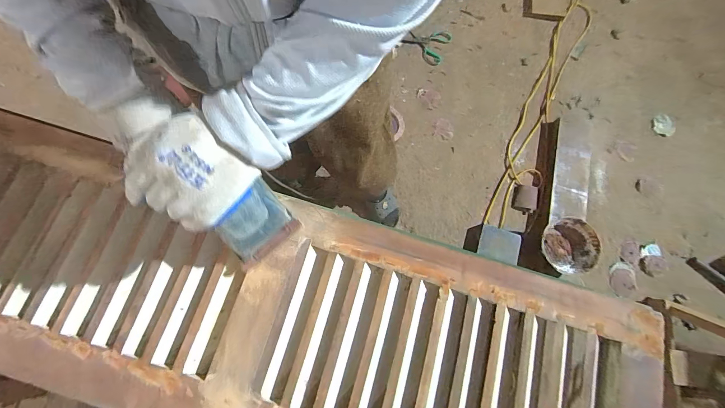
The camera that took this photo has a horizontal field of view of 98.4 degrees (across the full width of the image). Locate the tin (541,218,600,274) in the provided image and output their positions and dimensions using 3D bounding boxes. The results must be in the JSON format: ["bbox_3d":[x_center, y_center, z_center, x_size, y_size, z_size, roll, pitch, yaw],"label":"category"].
[{"bbox_3d":[0.755,0.153,1.154,0.183,0.066,0.196,0,78,-2],"label":"tin"}]

